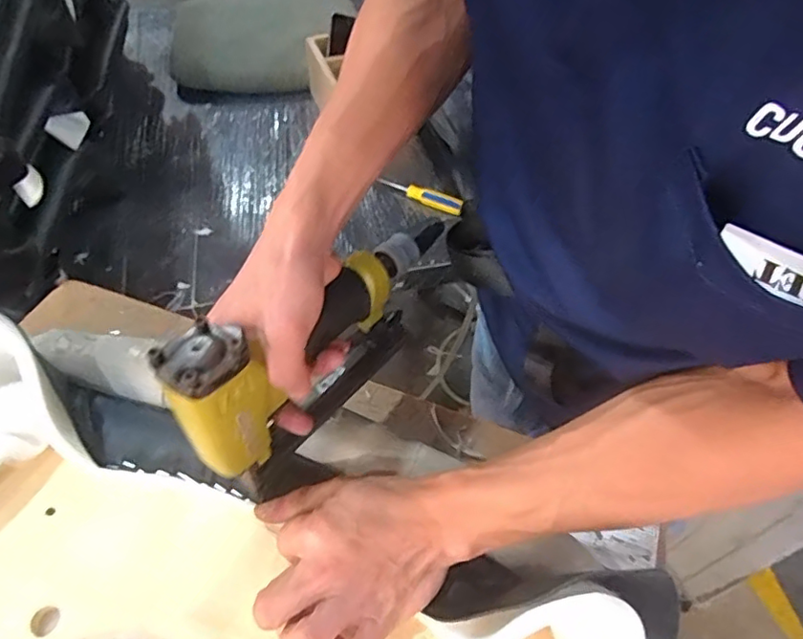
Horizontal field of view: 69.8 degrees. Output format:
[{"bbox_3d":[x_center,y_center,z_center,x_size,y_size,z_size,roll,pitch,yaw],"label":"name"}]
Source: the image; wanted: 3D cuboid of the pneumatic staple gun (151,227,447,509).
[{"bbox_3d":[-0.056,0.003,0.410,0.059,0.128,0.241,28,56,17],"label":"pneumatic staple gun"}]

